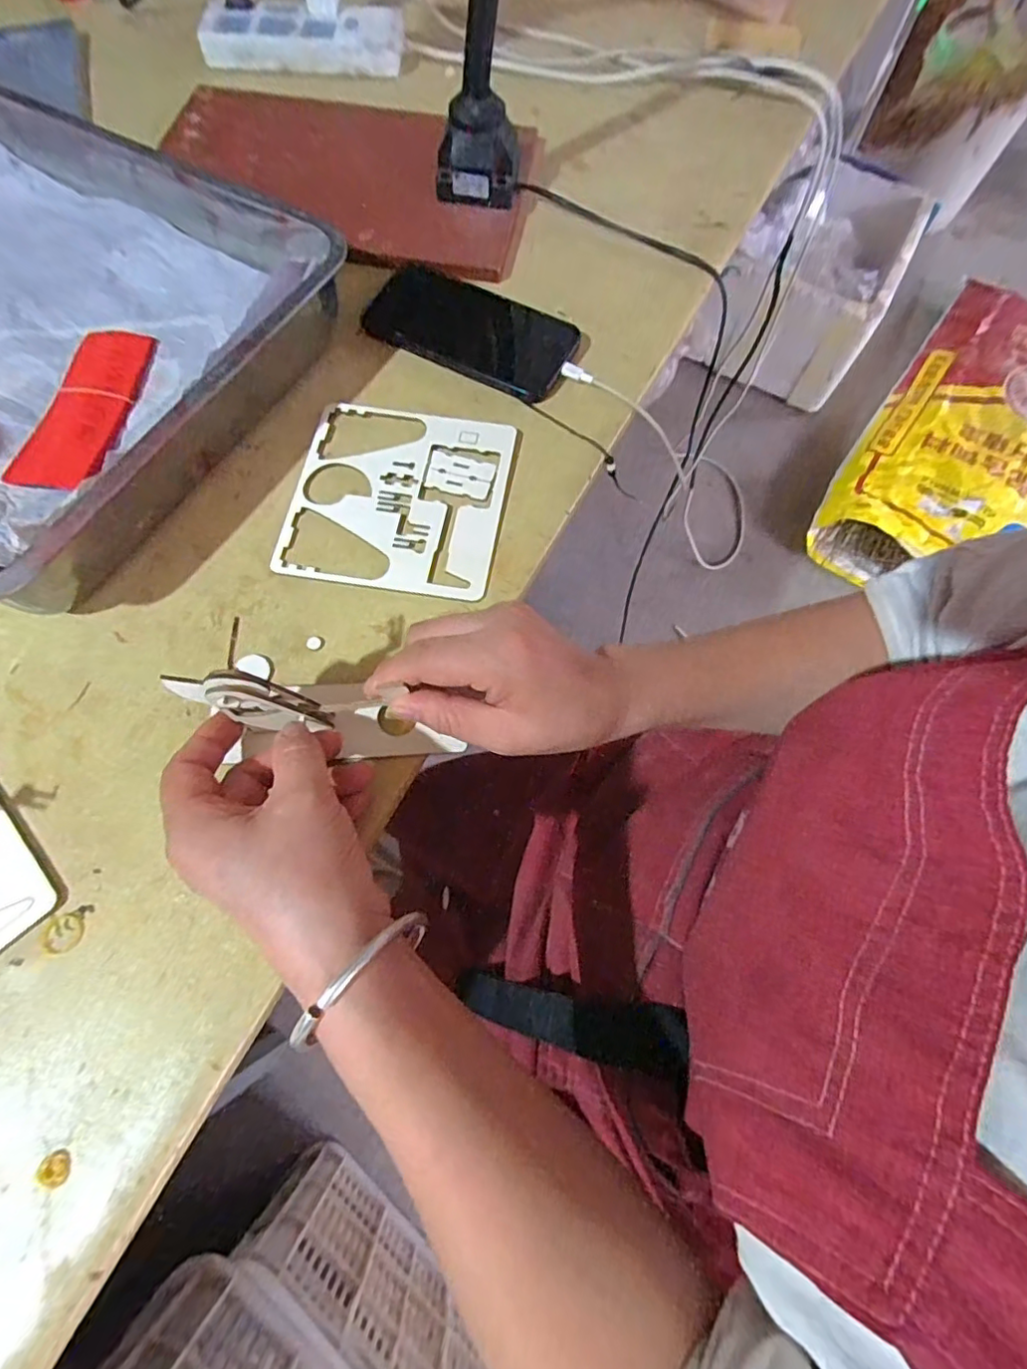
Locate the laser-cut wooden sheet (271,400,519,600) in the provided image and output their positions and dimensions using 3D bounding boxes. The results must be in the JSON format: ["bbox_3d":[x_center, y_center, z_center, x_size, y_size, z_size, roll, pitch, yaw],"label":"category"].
[{"bbox_3d":[-0.078,-0.130,0.399,0.143,0.006,0.143,9,70,2],"label":"laser-cut wooden sheet"}]

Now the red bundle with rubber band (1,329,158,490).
[{"bbox_3d":[-0.300,-0.198,0.412,0.056,0.007,0.147,8,70,1],"label":"red bundle with rubber band"}]

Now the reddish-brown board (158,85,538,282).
[{"bbox_3d":[-0.151,-0.447,0.504,0.323,0.020,0.184,11,70,3],"label":"reddish-brown board"}]

